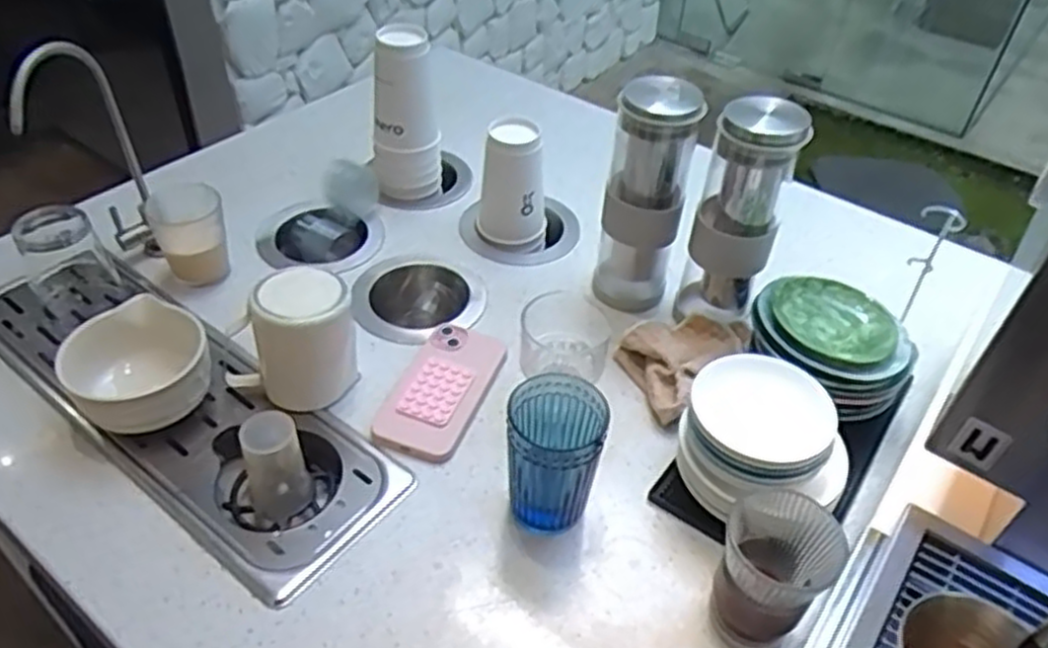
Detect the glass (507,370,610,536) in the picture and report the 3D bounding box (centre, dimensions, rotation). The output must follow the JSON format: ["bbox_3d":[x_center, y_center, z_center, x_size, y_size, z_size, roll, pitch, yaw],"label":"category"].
[{"bbox_3d":[0.028,0.112,0.643,0.076,0.127,0.078,6,43,3],"label":"glass"}]

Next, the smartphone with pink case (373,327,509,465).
[{"bbox_3d":[-0.079,0.058,0.761,0.083,0.018,0.168,17,44,14],"label":"smartphone with pink case"}]

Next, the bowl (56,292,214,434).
[{"bbox_3d":[-0.353,0.049,0.714,0.118,0.092,0.122,2,43,-2],"label":"bowl"}]

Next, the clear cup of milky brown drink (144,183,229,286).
[{"bbox_3d":[-0.372,-0.101,0.857,0.076,0.102,0.087,-20,48,-23],"label":"clear cup of milky brown drink"}]

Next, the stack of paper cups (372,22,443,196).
[{"bbox_3d":[-0.154,-0.265,0.976,0.086,0.211,0.082,-5,43,-9],"label":"stack of paper cups"}]

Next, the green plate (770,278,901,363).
[{"bbox_3d":[0.305,-0.007,0.746,0.100,0.020,0.114,-19,47,-23],"label":"green plate"}]

